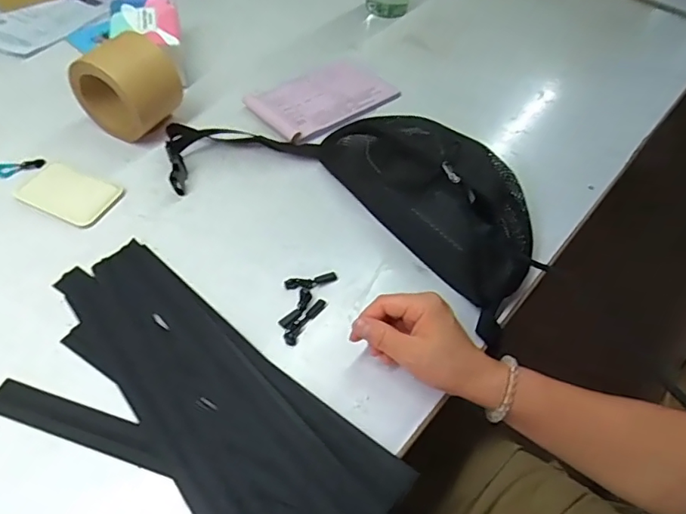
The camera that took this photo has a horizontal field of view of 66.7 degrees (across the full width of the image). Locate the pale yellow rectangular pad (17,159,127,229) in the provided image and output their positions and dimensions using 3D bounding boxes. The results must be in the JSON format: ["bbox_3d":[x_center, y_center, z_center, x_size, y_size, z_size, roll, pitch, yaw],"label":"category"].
[{"bbox_3d":[-0.310,-0.073,0.591,0.105,0.005,0.067,21,53,11],"label":"pale yellow rectangular pad"}]

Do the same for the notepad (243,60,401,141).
[{"bbox_3d":[-0.015,-0.231,0.734,0.110,0.029,0.216,40,59,23],"label":"notepad"}]

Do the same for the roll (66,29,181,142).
[{"bbox_3d":[-0.258,-0.204,0.632,0.120,0.114,0.079,26,56,15],"label":"roll"}]

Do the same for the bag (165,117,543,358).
[{"bbox_3d":[0.008,-0.103,0.594,0.445,0.088,0.213,26,54,14],"label":"bag"}]

